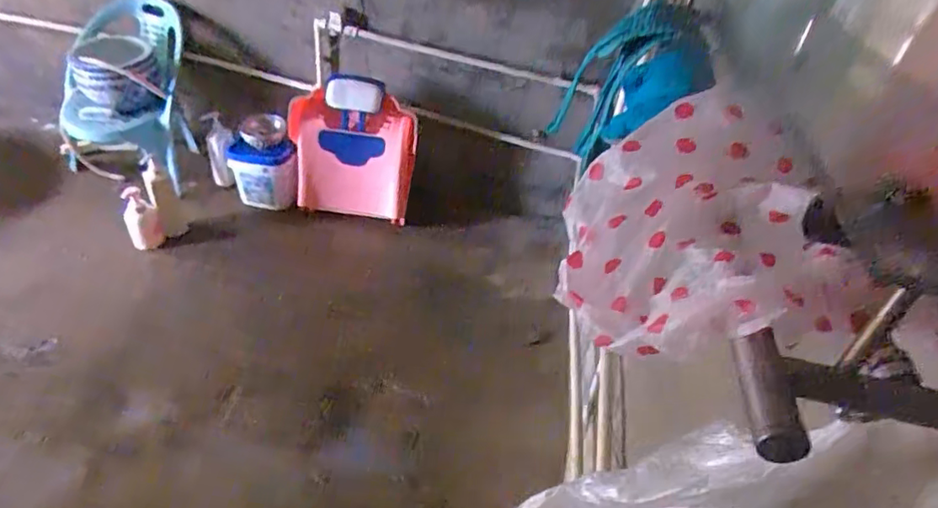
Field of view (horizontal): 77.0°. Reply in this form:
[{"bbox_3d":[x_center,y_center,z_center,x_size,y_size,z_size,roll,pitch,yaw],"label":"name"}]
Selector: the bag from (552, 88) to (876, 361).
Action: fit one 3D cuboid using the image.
[{"bbox_3d":[0.109,-0.013,0.301,0.108,0.083,0.151,7,39,0],"label":"bag"}]

